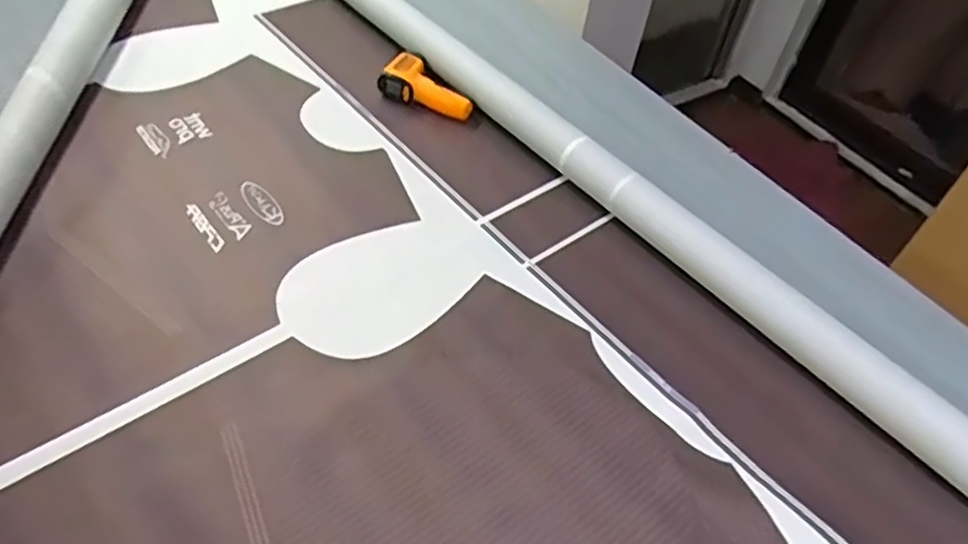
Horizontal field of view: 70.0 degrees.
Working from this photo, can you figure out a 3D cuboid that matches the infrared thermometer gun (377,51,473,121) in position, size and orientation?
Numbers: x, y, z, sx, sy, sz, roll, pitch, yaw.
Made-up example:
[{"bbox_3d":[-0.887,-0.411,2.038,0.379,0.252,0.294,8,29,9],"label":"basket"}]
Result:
[{"bbox_3d":[-0.081,-0.262,0.999,0.143,0.047,0.071,25,51,16],"label":"infrared thermometer gun"}]

